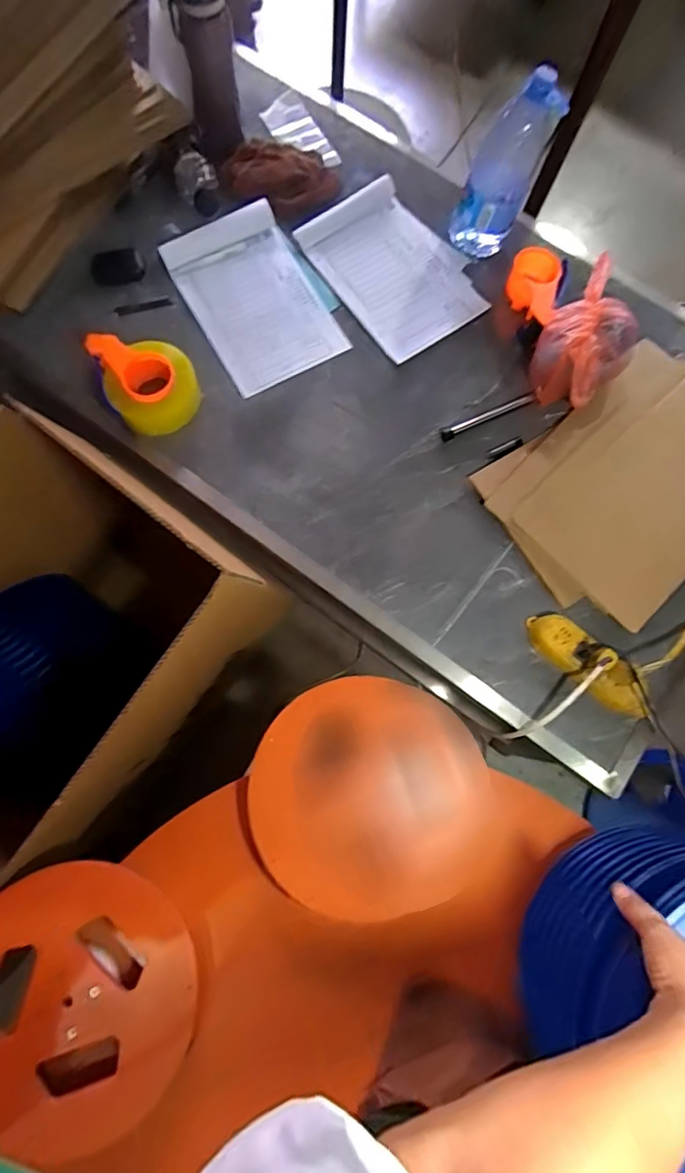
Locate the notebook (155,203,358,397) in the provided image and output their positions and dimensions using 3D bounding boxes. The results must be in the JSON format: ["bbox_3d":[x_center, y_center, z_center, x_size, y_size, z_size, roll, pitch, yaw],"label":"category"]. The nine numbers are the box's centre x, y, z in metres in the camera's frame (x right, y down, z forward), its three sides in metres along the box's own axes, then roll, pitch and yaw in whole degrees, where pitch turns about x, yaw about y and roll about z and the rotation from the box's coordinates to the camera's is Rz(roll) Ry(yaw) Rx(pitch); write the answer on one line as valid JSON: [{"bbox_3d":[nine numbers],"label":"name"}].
[{"bbox_3d":[-0.150,-0.490,0.909,0.204,0.030,0.311,-29,80,-6],"label":"notebook"}]

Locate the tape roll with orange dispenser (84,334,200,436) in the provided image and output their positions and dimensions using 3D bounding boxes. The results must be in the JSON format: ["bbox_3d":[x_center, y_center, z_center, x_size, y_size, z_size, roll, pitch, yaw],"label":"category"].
[{"bbox_3d":[-0.301,-0.331,0.842,0.133,0.069,0.164,-25,80,-5],"label":"tape roll with orange dispenser"}]

